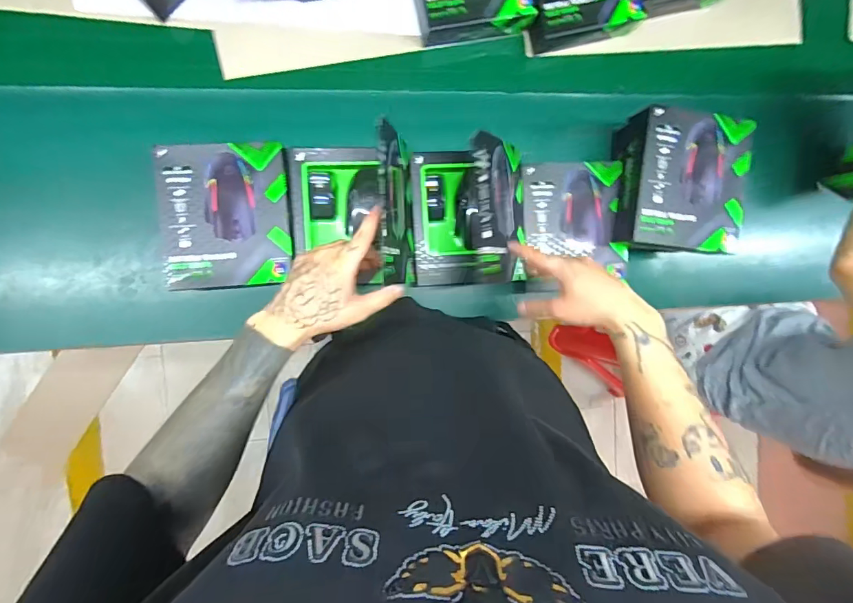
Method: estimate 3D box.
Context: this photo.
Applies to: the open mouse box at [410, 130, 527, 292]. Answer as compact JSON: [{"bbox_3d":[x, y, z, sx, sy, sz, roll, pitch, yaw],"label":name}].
[{"bbox_3d":[0.063,-0.112,0.554,0.155,0.147,0.177,-4,95,-8],"label":"open mouse box"}]

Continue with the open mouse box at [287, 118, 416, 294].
[{"bbox_3d":[-0.095,-0.115,0.521,0.154,0.163,0.177,-2,94,-8],"label":"open mouse box"}]

